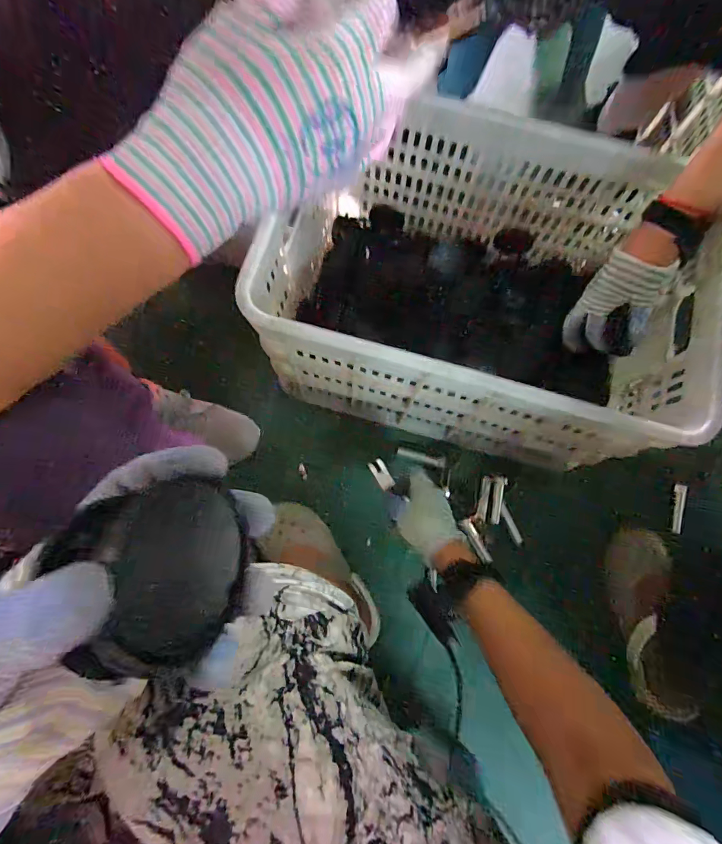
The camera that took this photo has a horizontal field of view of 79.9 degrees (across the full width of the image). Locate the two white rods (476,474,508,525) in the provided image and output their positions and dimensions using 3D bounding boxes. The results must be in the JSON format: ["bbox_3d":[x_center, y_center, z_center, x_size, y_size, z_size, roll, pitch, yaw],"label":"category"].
[{"bbox_3d":[0.204,0.118,0.669,0.036,0.009,0.074,15,76,2],"label":"two white rods"}]

